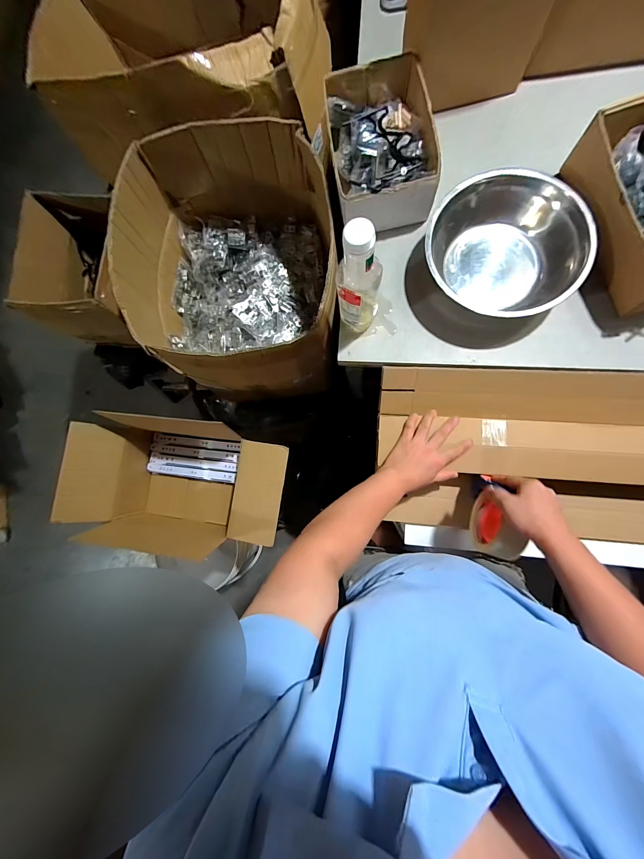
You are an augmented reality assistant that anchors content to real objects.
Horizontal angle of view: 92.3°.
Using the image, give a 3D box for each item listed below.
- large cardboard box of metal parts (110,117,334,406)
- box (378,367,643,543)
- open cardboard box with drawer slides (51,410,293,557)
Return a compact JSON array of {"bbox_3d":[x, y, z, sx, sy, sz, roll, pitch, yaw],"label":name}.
[{"bbox_3d":[-0.185,-0.352,0.713,0.413,0.305,0.491,0,83,7],"label":"large cardboard box of metal parts"},{"bbox_3d":[0.444,0.054,0.574,0.664,0.139,0.293,5,83,8],"label":"box"},{"bbox_3d":[-0.335,0.130,0.801,0.506,0.242,0.264,6,84,8],"label":"open cardboard box with drawer slides"}]

